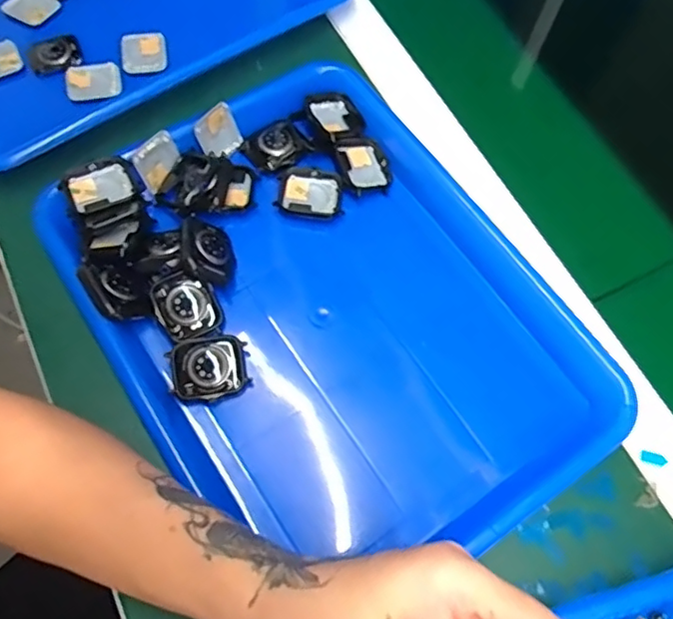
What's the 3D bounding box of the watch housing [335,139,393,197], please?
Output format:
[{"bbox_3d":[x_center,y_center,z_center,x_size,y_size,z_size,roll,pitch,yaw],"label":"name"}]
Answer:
[{"bbox_3d":[0.020,-0.106,0.438,0.037,0.011,0.045,-10,70,-20],"label":"watch housing"}]

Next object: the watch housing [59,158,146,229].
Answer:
[{"bbox_3d":[-0.153,-0.078,0.394,0.050,0.011,0.043,-28,71,-14],"label":"watch housing"}]

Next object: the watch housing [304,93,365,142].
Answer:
[{"bbox_3d":[-0.001,-0.142,0.443,0.038,0.016,0.044,-25,70,-13],"label":"watch housing"}]

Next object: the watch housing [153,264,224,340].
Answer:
[{"bbox_3d":[-0.094,-0.002,0.372,0.036,0.011,0.042,-35,94,-9],"label":"watch housing"}]

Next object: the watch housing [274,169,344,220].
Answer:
[{"bbox_3d":[-0.018,-0.083,0.426,0.045,0.007,0.036,4,66,-1],"label":"watch housing"}]

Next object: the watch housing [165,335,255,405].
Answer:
[{"bbox_3d":[-0.077,0.036,0.361,0.047,0.014,0.037,-10,67,-7],"label":"watch housing"}]

